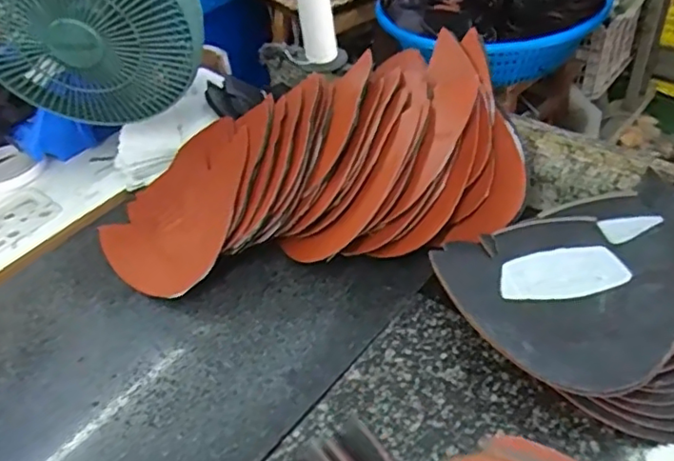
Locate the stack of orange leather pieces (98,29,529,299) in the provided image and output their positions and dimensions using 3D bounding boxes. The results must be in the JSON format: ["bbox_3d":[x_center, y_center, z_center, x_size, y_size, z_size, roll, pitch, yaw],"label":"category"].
[{"bbox_3d":[-0.040,-0.062,0.597,0.418,0.141,0.209,-11,42,-3],"label":"stack of orange leather pieces"}]

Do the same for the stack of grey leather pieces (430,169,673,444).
[{"bbox_3d":[0.217,0.050,0.475,0.235,0.071,0.212,-22,44,-15],"label":"stack of grey leather pieces"}]

